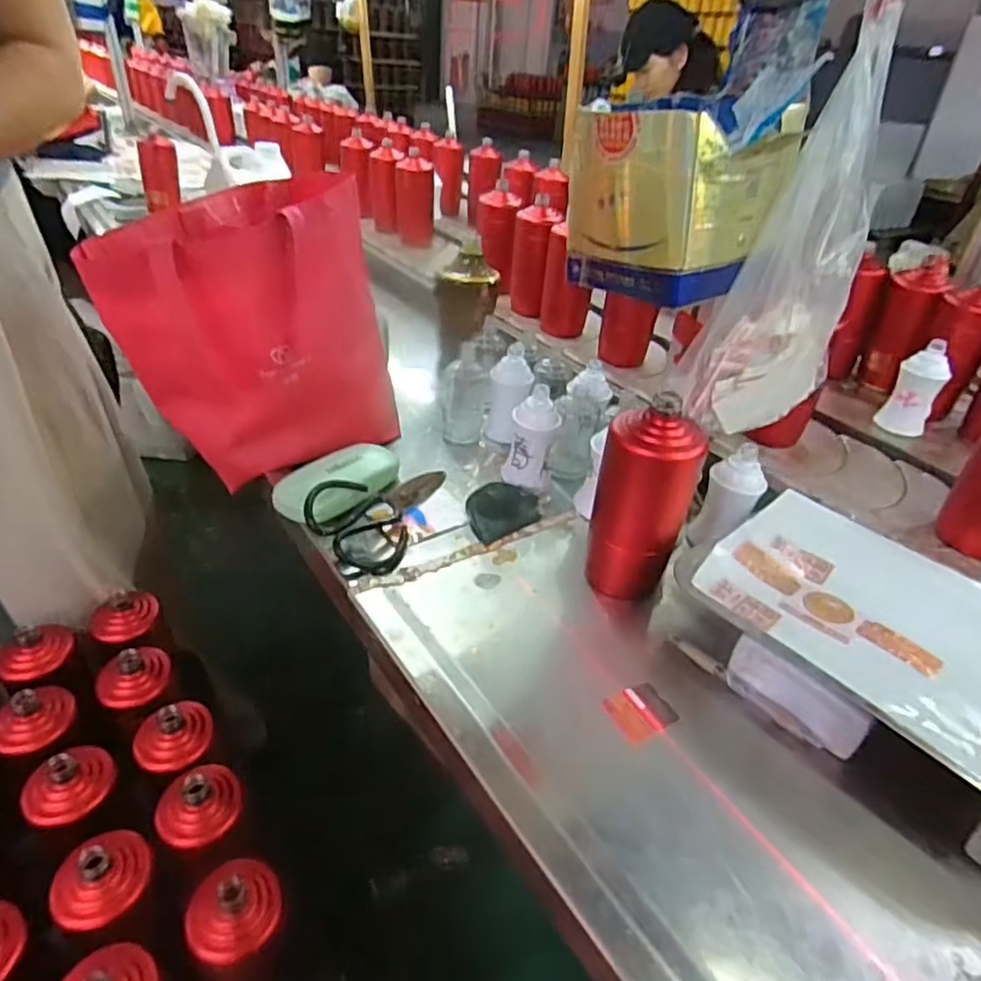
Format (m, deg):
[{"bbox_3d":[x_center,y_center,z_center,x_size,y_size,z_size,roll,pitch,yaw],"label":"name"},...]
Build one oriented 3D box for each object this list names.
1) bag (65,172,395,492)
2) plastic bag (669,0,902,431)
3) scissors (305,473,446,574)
[{"bbox_3d":[-0.241,-0.175,0.711,0.203,0.250,0.257,20,39,19],"label":"bag"},{"bbox_3d":[0.256,-0.197,0.543,0.107,0.309,0.151,25,41,25],"label":"plastic bag"},{"bbox_3d":[-0.101,0.034,0.666,0.187,0.020,0.106,-9,62,-47],"label":"scissors"}]

